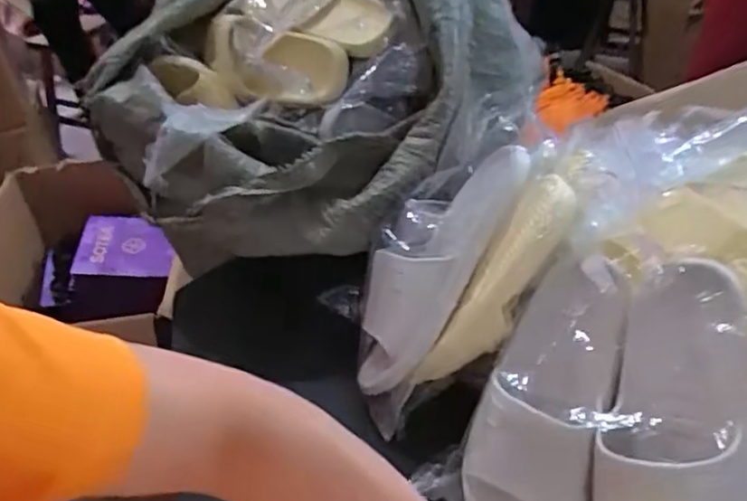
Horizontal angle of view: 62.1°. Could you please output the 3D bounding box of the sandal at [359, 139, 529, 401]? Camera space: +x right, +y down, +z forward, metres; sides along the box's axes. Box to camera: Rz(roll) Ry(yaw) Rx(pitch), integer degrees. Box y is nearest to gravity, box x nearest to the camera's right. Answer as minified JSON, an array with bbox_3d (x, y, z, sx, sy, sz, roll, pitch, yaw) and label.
[{"bbox_3d":[0.053,0.024,0.594,0.103,0.061,0.240,35,92,39],"label":"sandal"}]

